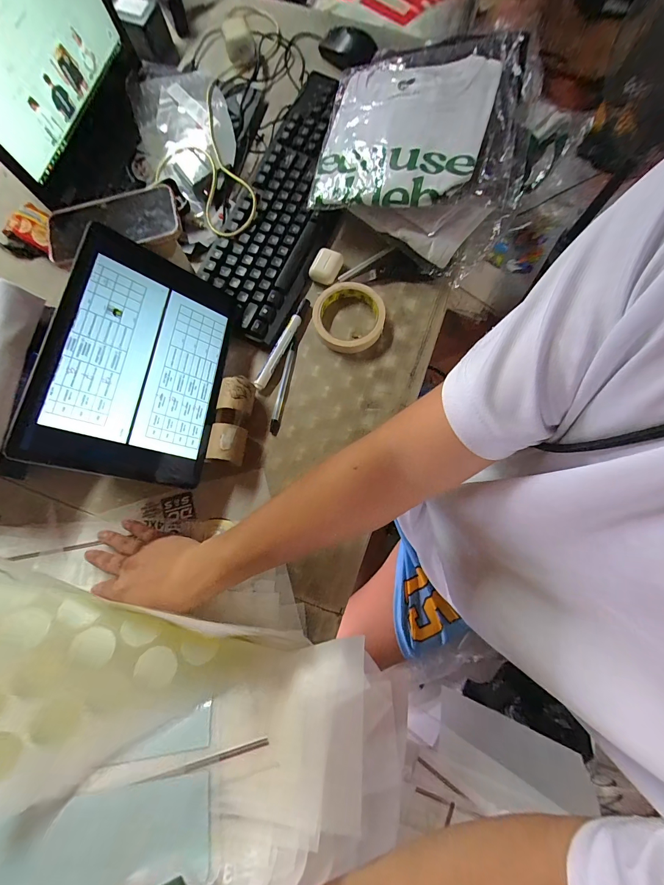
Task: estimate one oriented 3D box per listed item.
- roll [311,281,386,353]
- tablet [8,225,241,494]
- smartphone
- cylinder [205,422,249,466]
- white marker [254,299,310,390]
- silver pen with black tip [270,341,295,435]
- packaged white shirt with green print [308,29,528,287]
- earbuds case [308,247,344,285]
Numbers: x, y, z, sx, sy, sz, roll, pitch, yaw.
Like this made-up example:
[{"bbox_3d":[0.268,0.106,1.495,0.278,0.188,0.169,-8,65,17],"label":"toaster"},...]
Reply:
[{"bbox_3d":[0.022,-0.168,0.455,0.093,0.021,0.090,0,78,2],"label":"roll"},{"bbox_3d":[-0.197,-0.087,0.369,0.171,0.011,0.248,18,71,-37],"label":"tablet"},{"bbox_3d":[-0.249,-0.249,0.385,0.147,0.011,0.076,-17,78,-2],"label":"smartphone"},{"bbox_3d":[-0.120,0.003,0.405,0.040,0.043,0.043,12,78,4],"label":"cylinder"},{"bbox_3d":[-0.066,-0.132,0.451,0.015,0.014,0.139,24,79,7],"label":"white marker"},{"bbox_3d":[-0.064,-0.073,0.451,0.011,0.012,0.130,9,78,3],"label":"silver pen with black tip"},{"bbox_3d":[0.114,-0.395,0.448,0.278,0.074,0.276,27,80,7],"label":"packaged white shirt with green print"},{"bbox_3d":[-0.010,-0.244,0.477,0.041,0.022,0.043,25,80,7],"label":"earbuds case"}]

